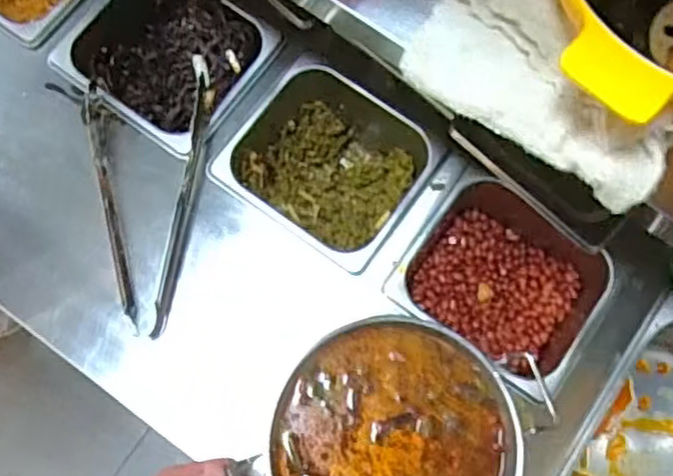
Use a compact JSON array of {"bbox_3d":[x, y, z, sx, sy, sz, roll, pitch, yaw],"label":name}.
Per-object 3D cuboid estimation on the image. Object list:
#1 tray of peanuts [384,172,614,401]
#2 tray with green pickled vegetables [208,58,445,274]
[{"bbox_3d":[0.153,0.036,0.653,0.168,0.083,0.154,33,77,7],"label":"tray of peanuts"},{"bbox_3d":[-0.004,-0.067,0.682,0.171,0.091,0.165,33,77,7],"label":"tray with green pickled vegetables"}]

